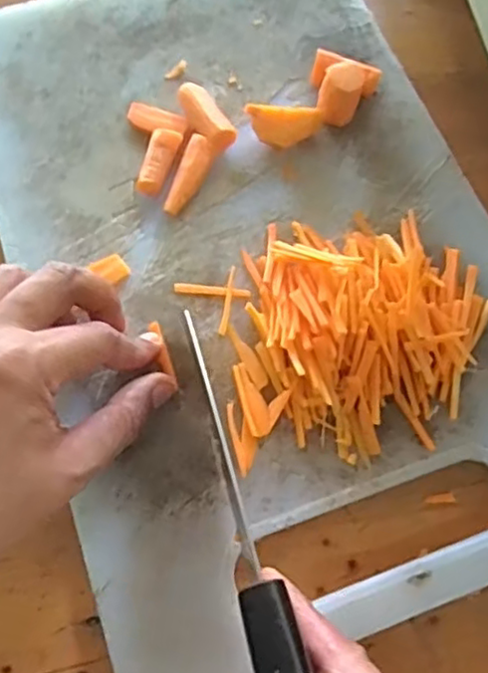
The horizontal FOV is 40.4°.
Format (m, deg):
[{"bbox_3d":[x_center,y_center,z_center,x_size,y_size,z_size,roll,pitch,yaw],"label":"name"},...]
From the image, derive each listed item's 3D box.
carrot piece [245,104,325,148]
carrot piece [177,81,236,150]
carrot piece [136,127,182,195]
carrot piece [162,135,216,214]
[{"bbox_3d":[0.023,-0.115,0.368,0.041,0.020,0.018,1,69,-1],"label":"carrot piece"},{"bbox_3d":[-0.022,-0.122,0.373,0.017,0.016,0.043,-31,73,-13],"label":"carrot piece"},{"bbox_3d":[-0.046,-0.095,0.363,0.014,0.014,0.040,17,69,5],"label":"carrot piece"},{"bbox_3d":[-0.029,-0.086,0.359,0.016,0.014,0.046,17,70,5],"label":"carrot piece"}]

